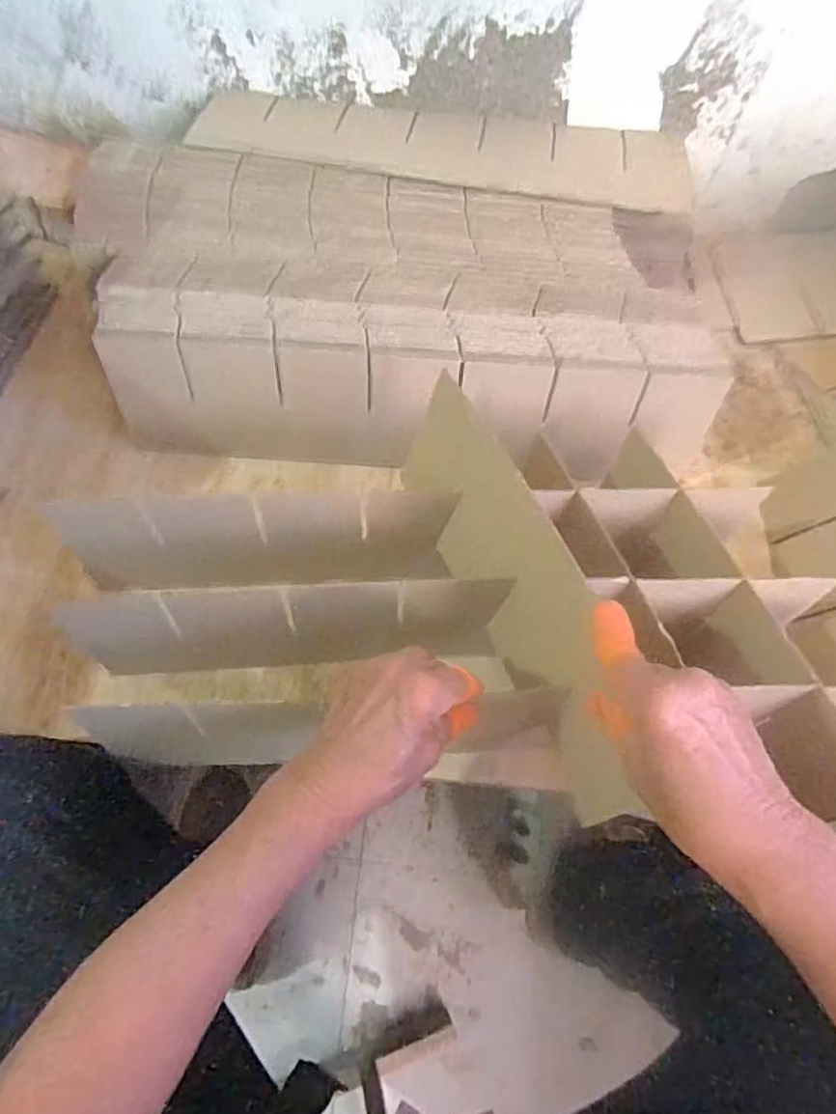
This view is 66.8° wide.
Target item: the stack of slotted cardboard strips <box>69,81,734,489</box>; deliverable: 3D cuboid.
[{"bbox_3d":[-0.025,-0.308,0.682,0.620,0.115,0.447,7,63,0],"label":"stack of slotted cardboard strips"}]

